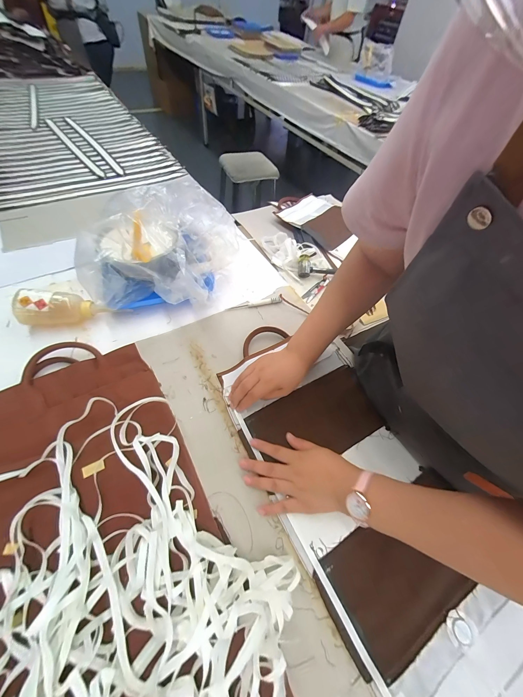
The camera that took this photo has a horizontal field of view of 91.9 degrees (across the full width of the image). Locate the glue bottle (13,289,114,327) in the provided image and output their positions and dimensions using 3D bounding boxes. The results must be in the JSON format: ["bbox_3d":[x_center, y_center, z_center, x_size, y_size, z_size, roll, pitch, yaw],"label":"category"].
[{"bbox_3d":[-0.367,-0.073,0.470,0.137,0.060,0.057,0,57,-5],"label":"glue bottle"}]

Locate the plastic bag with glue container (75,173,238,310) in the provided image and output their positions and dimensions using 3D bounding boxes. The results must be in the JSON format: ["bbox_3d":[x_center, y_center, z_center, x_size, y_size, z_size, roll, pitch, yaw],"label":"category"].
[{"bbox_3d":[-0.200,-0.217,0.526,0.252,0.166,0.265,-1,57,-5],"label":"plastic bag with glue container"}]

